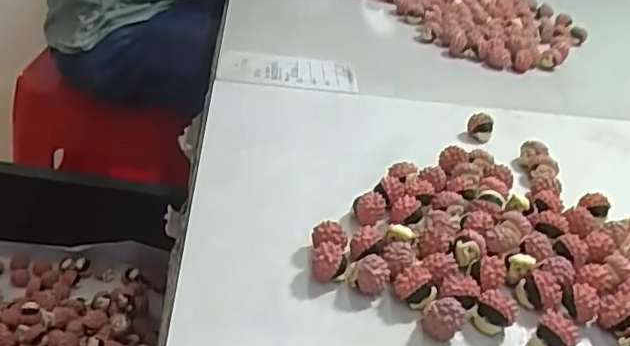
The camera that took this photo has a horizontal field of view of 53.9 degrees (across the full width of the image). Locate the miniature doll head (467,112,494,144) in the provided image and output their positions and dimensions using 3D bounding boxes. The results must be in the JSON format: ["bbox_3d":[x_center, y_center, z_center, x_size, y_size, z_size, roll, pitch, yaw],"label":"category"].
[{"bbox_3d":[0.131,-0.036,0.489,0.019,0.021,0.013,16,35,12],"label":"miniature doll head"}]

